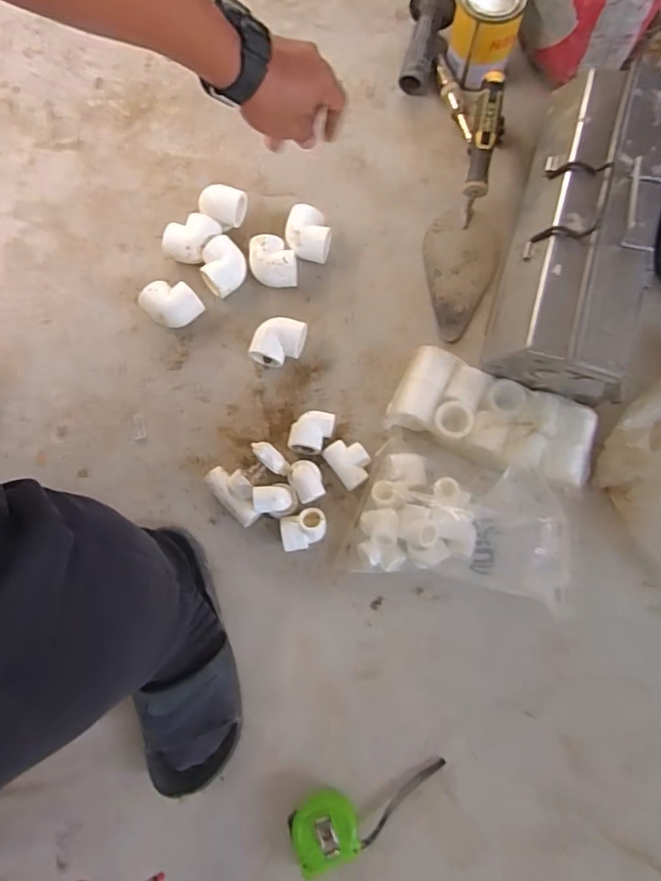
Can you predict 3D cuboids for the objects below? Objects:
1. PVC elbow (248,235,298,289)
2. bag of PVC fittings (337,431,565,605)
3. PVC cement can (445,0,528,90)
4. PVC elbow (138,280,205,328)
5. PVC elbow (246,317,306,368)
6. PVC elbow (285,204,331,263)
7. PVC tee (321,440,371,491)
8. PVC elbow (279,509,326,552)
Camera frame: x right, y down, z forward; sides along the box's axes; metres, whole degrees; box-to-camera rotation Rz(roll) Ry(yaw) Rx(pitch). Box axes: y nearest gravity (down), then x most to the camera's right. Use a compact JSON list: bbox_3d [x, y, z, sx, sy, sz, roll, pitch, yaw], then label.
[{"bbox_3d":[-0.071,-0.220,0.671,0.058,0.045,0.056,-2,79,-1],"label":"PVC elbow"},{"bbox_3d":[0.134,0.082,0.579,0.212,0.093,0.161,13,80,2],"label":"bag of PVC fittings"},{"bbox_3d":[0.202,-0.545,0.715,0.088,0.096,0.078,14,80,2],"label":"PVC cement can"},{"bbox_3d":[-0.196,-0.166,0.664,0.057,0.038,0.070,-44,83,-8],"label":"PVC elbow"},{"bbox_3d":[-0.062,-0.119,0.649,0.053,0.046,0.060,29,81,5],"label":"PVC elbow"},{"bbox_3d":[-0.028,-0.258,0.679,0.054,0.045,0.056,7,79,1],"label":"PVC elbow"},{"bbox_3d":[0.022,0.025,0.626,0.042,0.030,0.056,-35,82,-7],"label":"PVC tee"},{"bbox_3d":[-0.030,0.101,0.603,0.052,0.038,0.038,-19,80,-4],"label":"PVC elbow"}]

